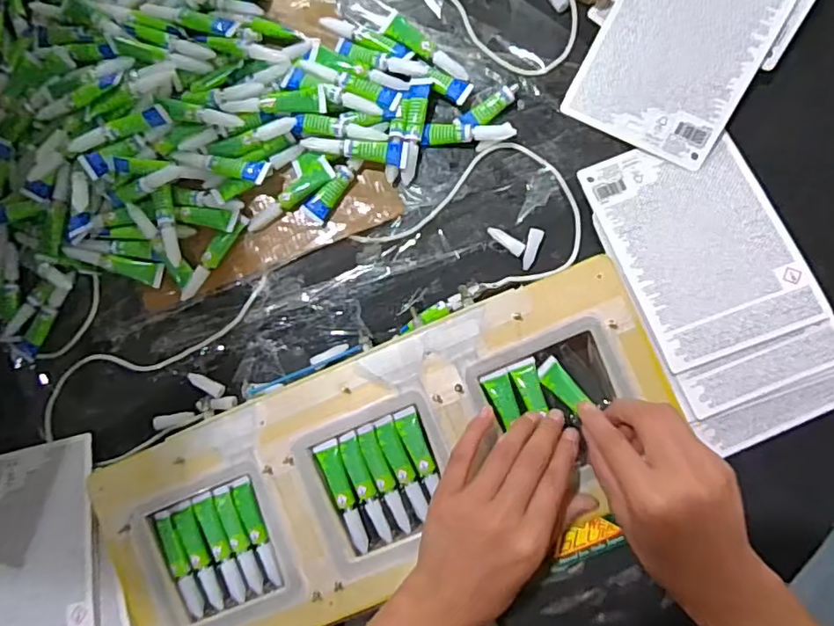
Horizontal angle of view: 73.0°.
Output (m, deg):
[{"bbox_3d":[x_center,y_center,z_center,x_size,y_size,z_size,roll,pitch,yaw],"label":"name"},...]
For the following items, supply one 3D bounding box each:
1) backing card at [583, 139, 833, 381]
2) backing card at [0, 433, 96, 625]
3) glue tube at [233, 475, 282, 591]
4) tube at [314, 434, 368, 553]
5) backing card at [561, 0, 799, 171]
[{"bbox_3d":[0.206,-0.052,0.415,0.112,0.005,0.165,-21,74,5],"label":"backing card"},{"bbox_3d":[-0.301,0.190,0.440,0.115,0.009,0.168,-14,73,9],"label":"backing card"},{"bbox_3d":[-0.117,0.162,0.419,0.015,0.007,0.081,-22,84,4],"label":"glue tube"},{"bbox_3d":[-0.053,0.135,0.412,0.017,0.006,0.082,-22,84,4],"label":"tube"},{"bbox_3d":[0.202,-0.208,0.424,0.115,0.008,0.170,29,101,12],"label":"backing card"}]

